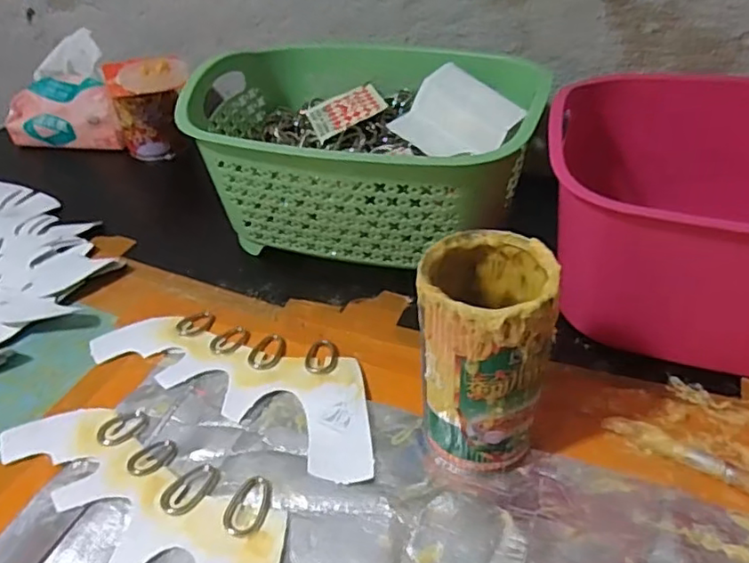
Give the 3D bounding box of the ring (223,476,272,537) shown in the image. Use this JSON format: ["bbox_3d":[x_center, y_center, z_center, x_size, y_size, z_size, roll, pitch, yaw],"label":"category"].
[{"bbox_3d":[-0.066,0.117,0.315,0.021,0.005,0.032,11,43,17],"label":"ring"}]

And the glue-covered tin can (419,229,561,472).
[{"bbox_3d":[0.057,0.038,0.315,0.060,0.119,0.066,-2,41,2],"label":"glue-covered tin can"}]

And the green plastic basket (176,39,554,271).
[{"bbox_3d":[-0.012,-0.113,0.488,0.240,0.103,0.187,5,41,10],"label":"green plastic basket"}]

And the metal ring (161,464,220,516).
[{"bbox_3d":[-0.099,0.112,0.326,0.023,0.004,0.033,22,47,27],"label":"metal ring"}]

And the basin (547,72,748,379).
[{"bbox_3d":[0.249,-0.043,0.391,0.255,0.131,0.165,12,43,19],"label":"basin"}]

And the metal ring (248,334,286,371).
[{"bbox_3d":[-0.072,0.046,0.406,0.022,0.004,0.036,2,41,7],"label":"metal ring"}]

